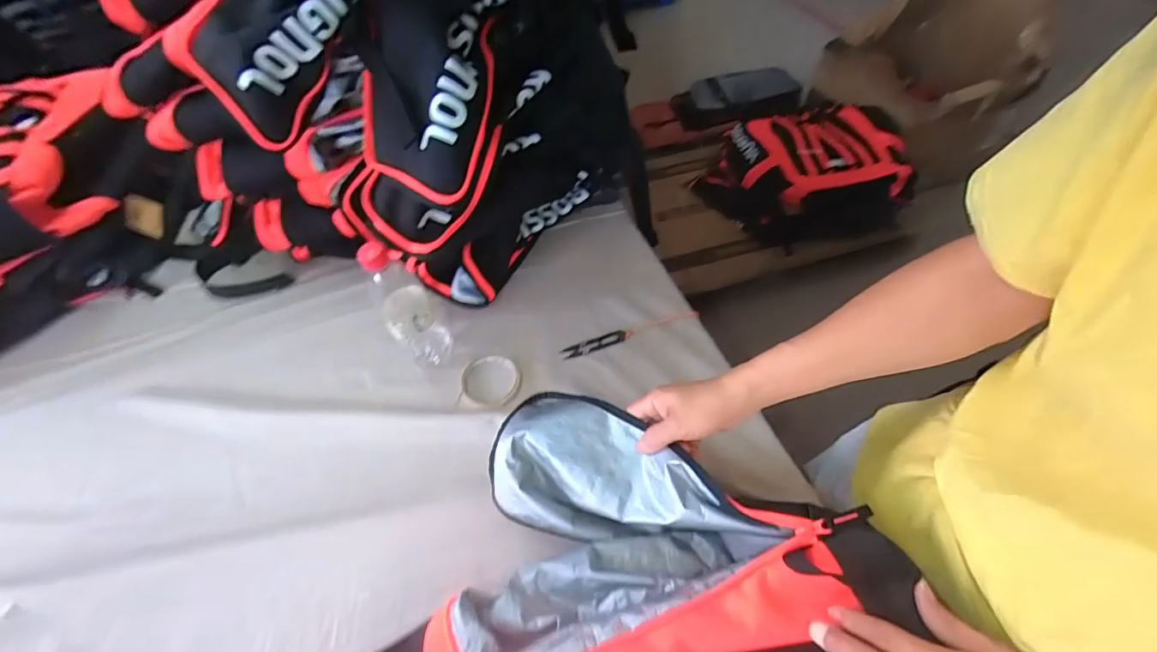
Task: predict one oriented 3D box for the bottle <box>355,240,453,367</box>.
[{"bbox_3d":[-0.236,-0.034,0.660,0.067,0.211,0.076,-28,56,-14],"label":"bottle"}]

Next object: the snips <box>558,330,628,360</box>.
[{"bbox_3d":[0.023,0.027,0.734,0.099,0.007,0.025,-19,55,-8],"label":"snips"}]

